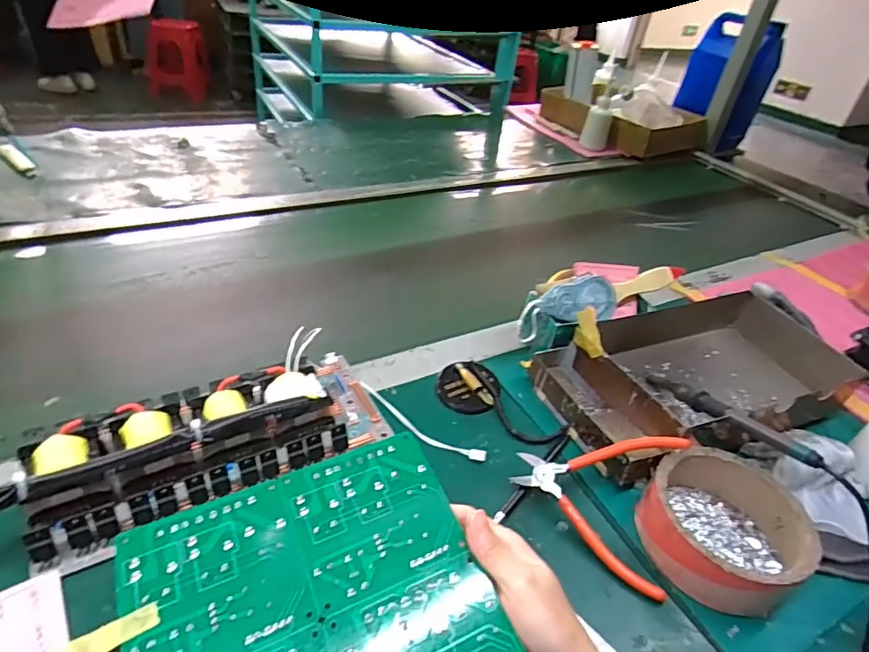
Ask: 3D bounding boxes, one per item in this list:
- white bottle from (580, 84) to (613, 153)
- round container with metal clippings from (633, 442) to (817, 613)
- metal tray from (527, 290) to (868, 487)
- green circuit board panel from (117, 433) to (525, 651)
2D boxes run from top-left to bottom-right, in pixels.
[{"bbox_3d":[0.403,-0.497,1.279,0.062,0.127,0.053,26,40,23],"label":"white bottle"},{"bbox_3d":[0.239,0.167,0.437,0.115,0.057,0.118,5,37,-4],"label":"round container with metal clippings"},{"bbox_3d":[0.289,0.051,0.587,0.333,0.066,0.173,-11,40,-23],"label":"metal tray"},{"bbox_3d":[-0.060,0.158,0.279,0.180,0.004,0.180,-15,49,-22],"label":"green circuit board panel"}]

